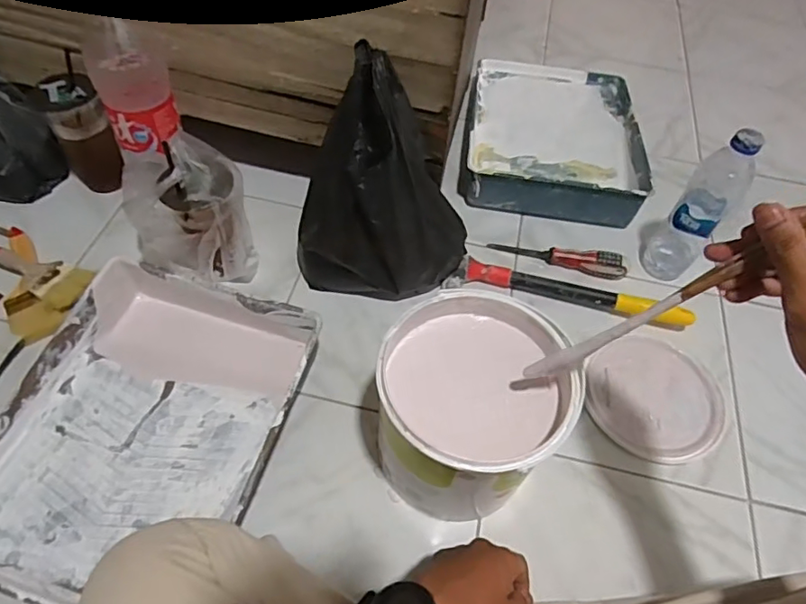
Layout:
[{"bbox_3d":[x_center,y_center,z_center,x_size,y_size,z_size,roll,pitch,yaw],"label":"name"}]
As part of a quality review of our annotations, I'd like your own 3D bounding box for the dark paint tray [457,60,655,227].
[{"bbox_3d":[0.253,-0.300,0.955,0.289,0.080,0.377,8,54,1],"label":"dark paint tray"}]

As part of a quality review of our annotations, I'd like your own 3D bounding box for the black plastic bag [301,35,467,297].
[{"bbox_3d":[-0.015,-0.135,0.669,0.221,0.298,0.136,-18,58,-17],"label":"black plastic bag"}]

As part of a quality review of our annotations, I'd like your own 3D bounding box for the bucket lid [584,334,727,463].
[{"bbox_3d":[0.320,0.117,0.691,0.169,0.009,0.162,2,54,-3],"label":"bucket lid"}]

